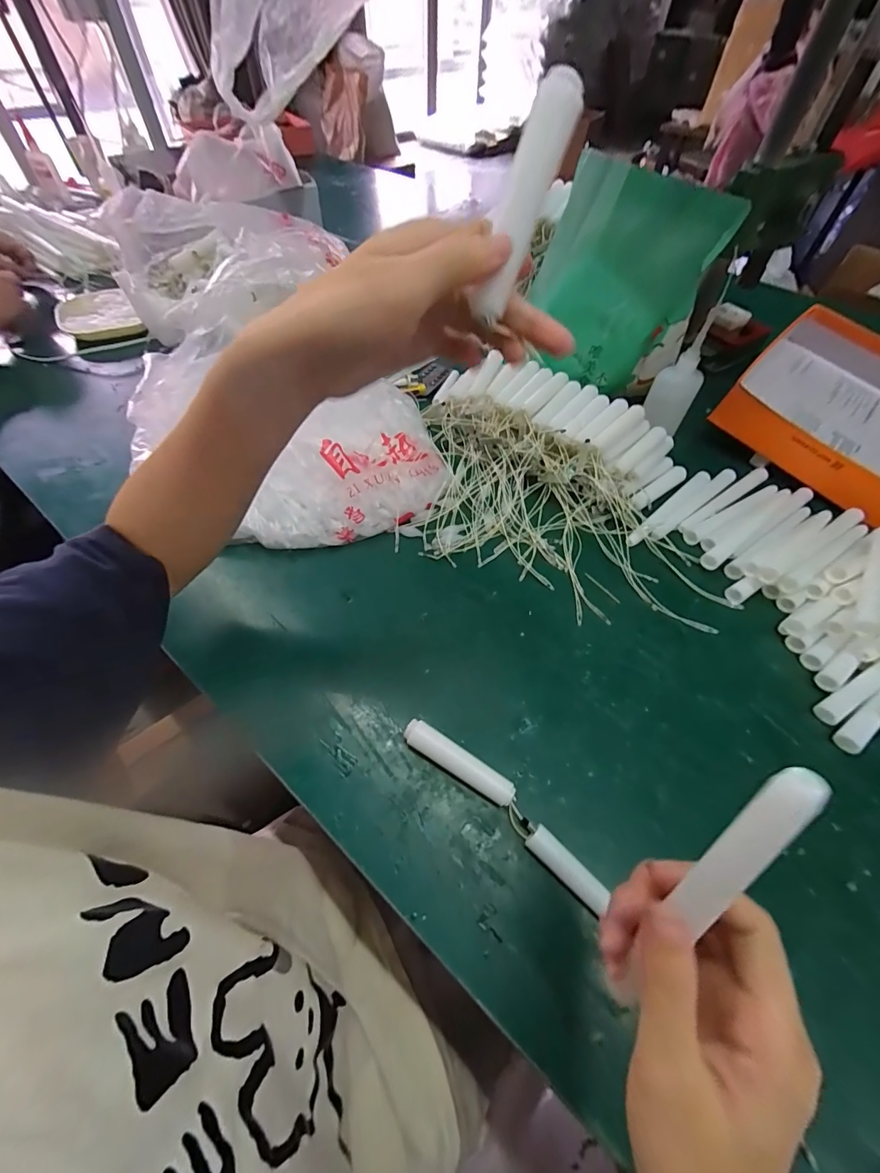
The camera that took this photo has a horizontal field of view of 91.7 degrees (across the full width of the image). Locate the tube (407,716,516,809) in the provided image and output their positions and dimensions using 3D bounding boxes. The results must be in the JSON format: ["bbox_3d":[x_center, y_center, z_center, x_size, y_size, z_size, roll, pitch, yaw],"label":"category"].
[{"bbox_3d":[0.014,0.130,0.317,0.088,0.018,0.018,28,60,16],"label":"tube"}]

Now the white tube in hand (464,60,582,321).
[{"bbox_3d":[0.035,-0.168,0.188,0.018,0.087,0.017,29,25,18],"label":"white tube in hand"}]

